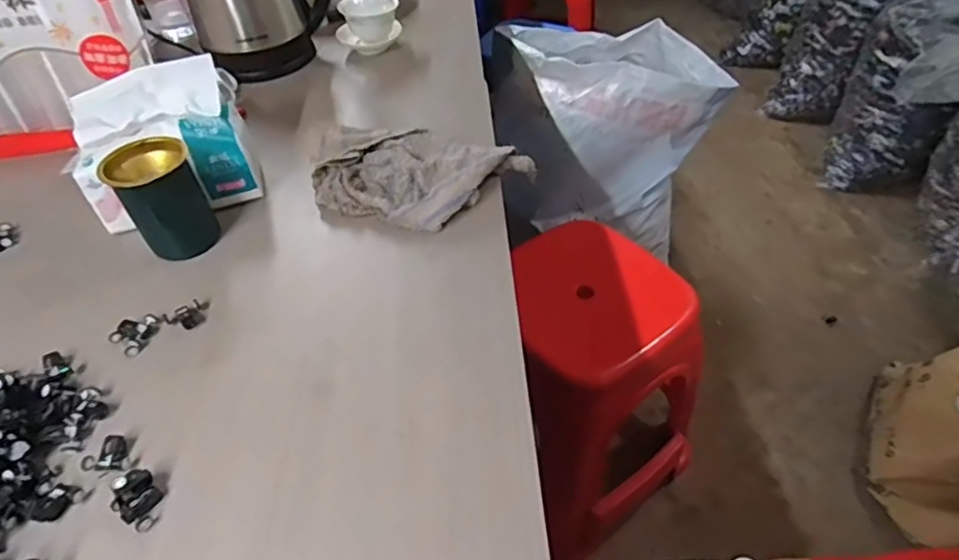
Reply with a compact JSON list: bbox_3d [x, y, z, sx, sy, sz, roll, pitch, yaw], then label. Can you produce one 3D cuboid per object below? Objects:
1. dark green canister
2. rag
[{"bbox_3d":[-0.314,-0.080,0.568,0.075,0.099,0.072,-24,50,-20],"label":"dark green canister"},{"bbox_3d":[-0.065,-0.112,0.623,0.244,0.055,0.133,3,47,4],"label":"rag"}]

